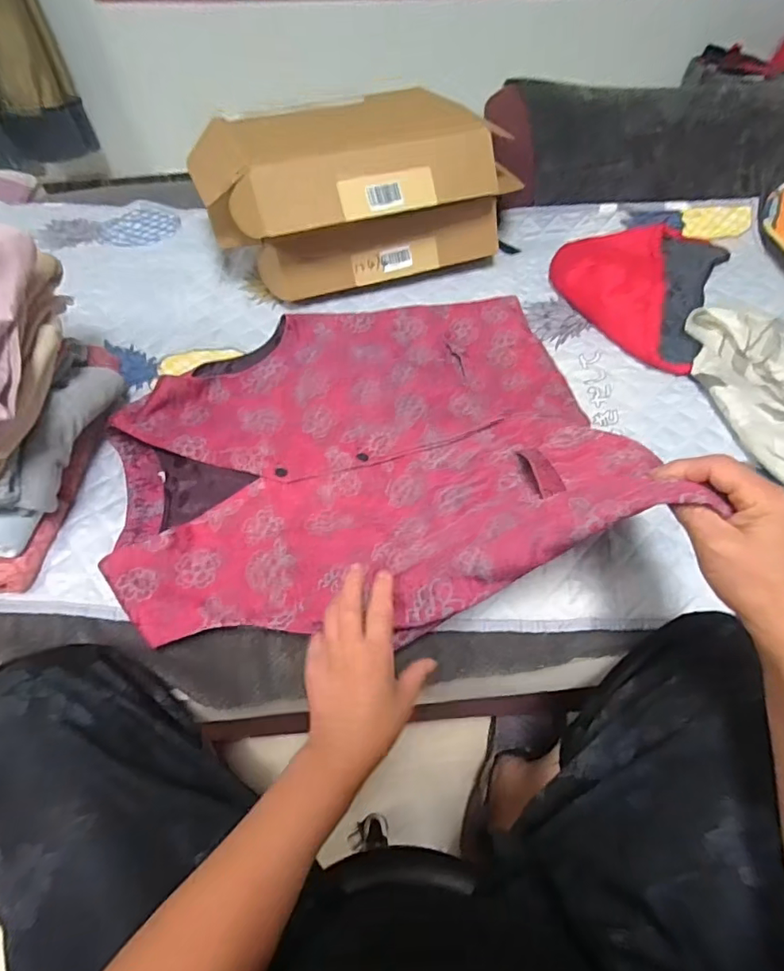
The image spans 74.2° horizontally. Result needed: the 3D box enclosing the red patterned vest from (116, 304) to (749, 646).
[{"bbox_3d":[-0.046,-0.109,0.584,0.545,0.200,0.510,1,54,0],"label":"red patterned vest"}]

